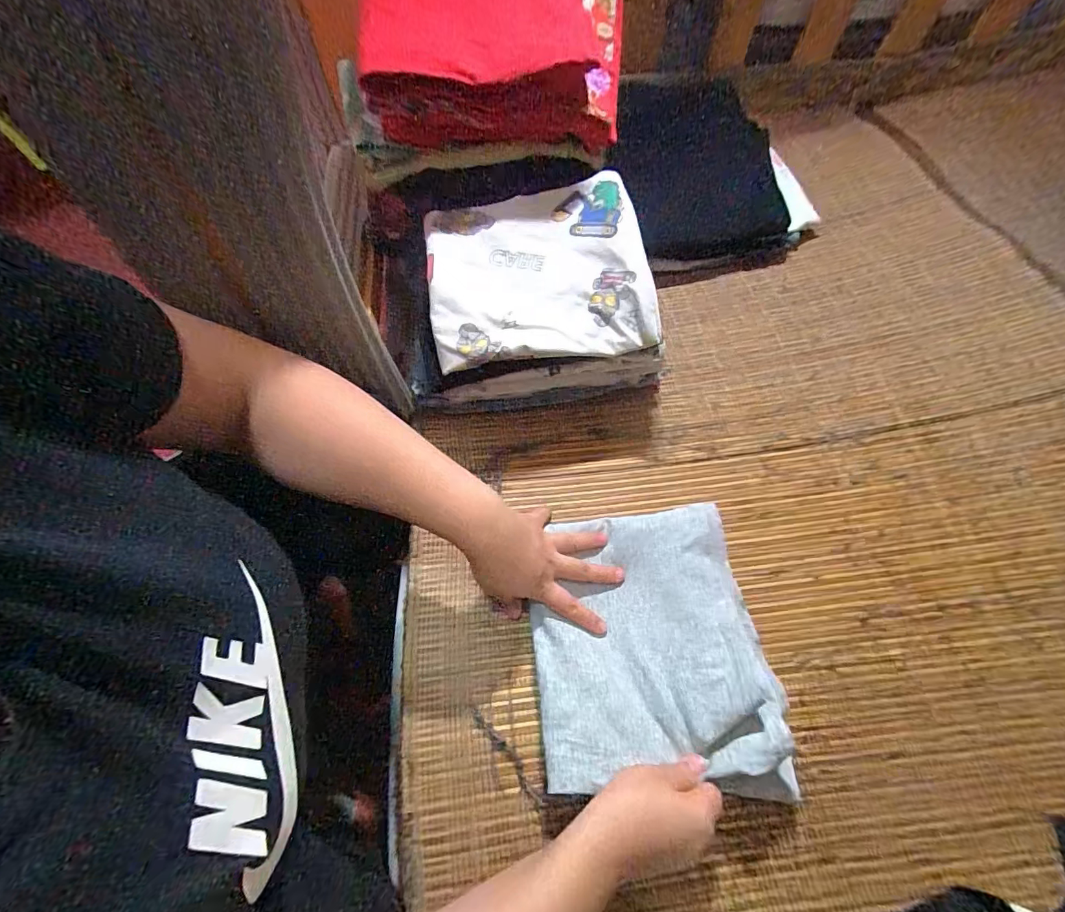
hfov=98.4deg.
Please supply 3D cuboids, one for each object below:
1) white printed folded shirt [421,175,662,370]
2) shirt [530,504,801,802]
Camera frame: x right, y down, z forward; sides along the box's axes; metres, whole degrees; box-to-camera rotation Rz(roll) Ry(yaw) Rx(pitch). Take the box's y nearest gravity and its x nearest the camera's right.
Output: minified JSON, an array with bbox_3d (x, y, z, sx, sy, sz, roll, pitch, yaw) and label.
[{"bbox_3d":[0.003,-0.183,0.453,0.210,0.035,0.180,-9,77,-3],"label":"white printed folded shirt"},{"bbox_3d":[0.099,0.161,0.400,0.191,0.046,0.232,-5,66,1],"label":"shirt"}]

